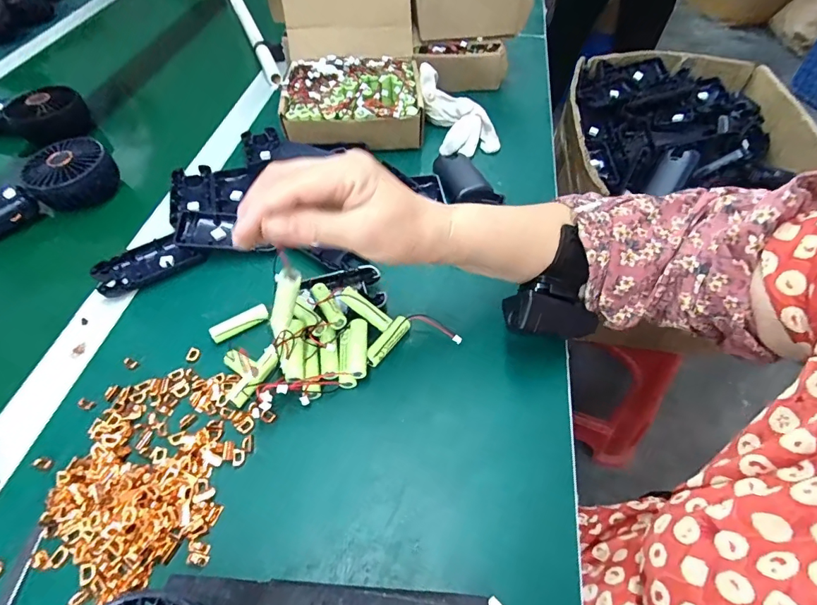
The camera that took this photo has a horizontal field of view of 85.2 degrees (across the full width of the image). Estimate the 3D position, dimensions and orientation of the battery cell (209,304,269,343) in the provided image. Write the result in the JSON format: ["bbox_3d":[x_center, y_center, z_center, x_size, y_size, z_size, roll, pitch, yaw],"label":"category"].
[{"bbox_3d":[-0.144,0.018,0.382,0.049,0.011,0.015,-30,58,-18],"label":"battery cell"}]

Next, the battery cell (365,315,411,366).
[{"bbox_3d":[-0.017,0.033,0.377,0.015,0.011,0.052,28,59,21],"label":"battery cell"}]

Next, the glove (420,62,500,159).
[{"bbox_3d":[0.047,-0.221,0.534,0.066,0.035,0.131,-36,83,-22],"label":"glove"}]

